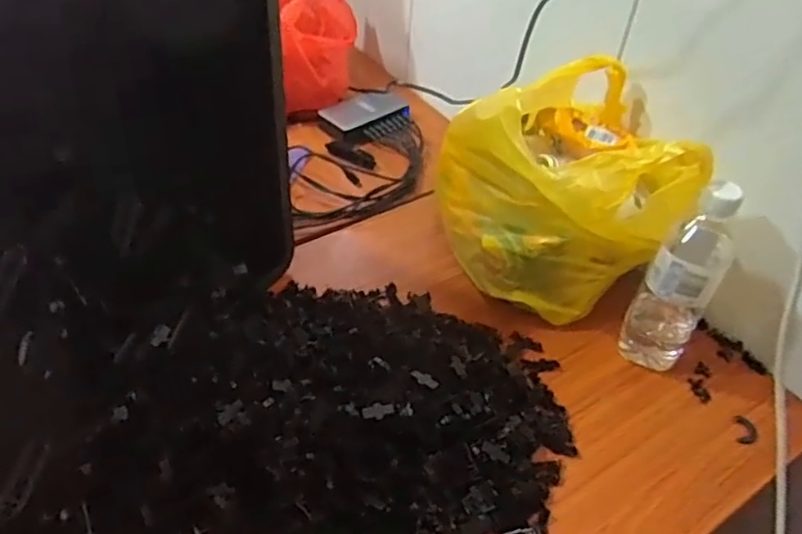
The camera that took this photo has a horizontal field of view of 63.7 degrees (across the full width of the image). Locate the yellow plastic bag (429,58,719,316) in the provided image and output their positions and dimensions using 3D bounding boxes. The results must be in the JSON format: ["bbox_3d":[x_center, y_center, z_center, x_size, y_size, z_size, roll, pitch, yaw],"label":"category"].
[{"bbox_3d":[0.156,-0.081,0.671,0.220,0.210,0.208,5,43,0],"label":"yellow plastic bag"}]

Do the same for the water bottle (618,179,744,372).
[{"bbox_3d":[0.267,0.011,0.613,0.062,0.201,0.073,26,46,21],"label":"water bottle"}]

